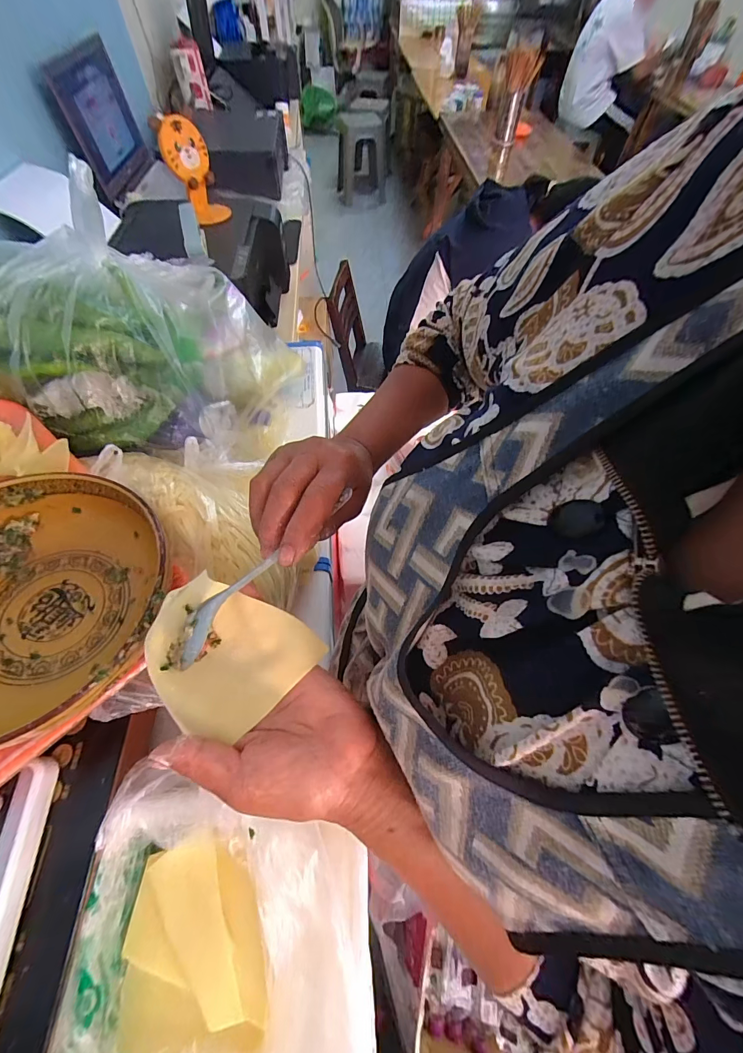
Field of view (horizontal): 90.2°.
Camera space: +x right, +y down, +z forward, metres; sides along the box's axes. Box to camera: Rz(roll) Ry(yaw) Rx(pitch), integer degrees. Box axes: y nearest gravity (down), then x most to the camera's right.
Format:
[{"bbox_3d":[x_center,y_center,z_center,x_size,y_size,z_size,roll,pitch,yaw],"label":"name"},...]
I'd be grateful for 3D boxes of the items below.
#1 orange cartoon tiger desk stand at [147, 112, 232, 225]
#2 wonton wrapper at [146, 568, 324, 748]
[{"bbox_3d":[-0.356,-0.706,0.740,0.093,0.152,0.047,-14,60,-9],"label":"orange cartoon tiger desk stand"},{"bbox_3d":[-0.101,0.083,0.248,0.102,0.033,0.094,36,65,20],"label":"wonton wrapper"}]

